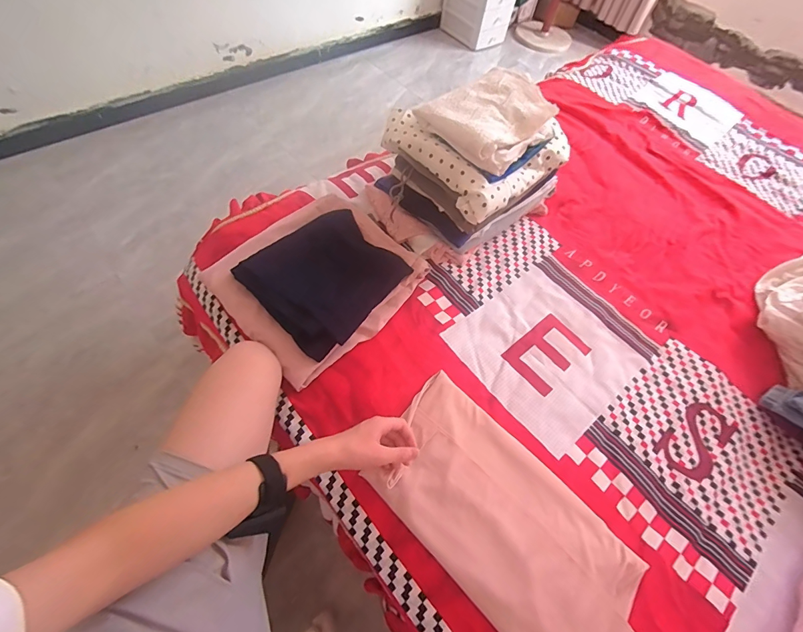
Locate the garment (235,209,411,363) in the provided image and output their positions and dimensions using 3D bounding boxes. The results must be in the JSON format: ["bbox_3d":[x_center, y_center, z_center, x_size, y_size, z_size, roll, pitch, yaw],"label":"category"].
[{"bbox_3d":[-0.143,-0.080,0.701,0.229,0.059,0.240,40,63,17],"label":"garment"}]

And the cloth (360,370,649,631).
[{"bbox_3d":[0.155,0.307,0.571,0.429,0.035,0.219,42,65,19],"label":"cloth"}]

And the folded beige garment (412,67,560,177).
[{"bbox_3d":[0.170,-0.400,0.742,0.225,0.066,0.233,-29,66,-21],"label":"folded beige garment"}]

